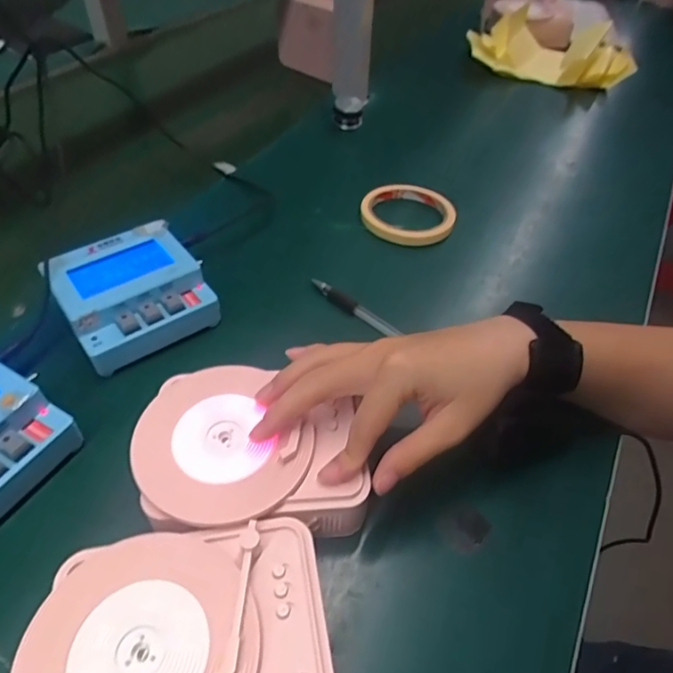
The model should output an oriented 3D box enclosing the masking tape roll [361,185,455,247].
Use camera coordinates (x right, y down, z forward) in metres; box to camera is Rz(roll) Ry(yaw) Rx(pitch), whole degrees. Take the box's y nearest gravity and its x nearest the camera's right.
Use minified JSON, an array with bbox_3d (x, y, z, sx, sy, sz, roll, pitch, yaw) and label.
[{"bbox_3d":[0.073,-0.126,0.527,0.092,0.015,0.087,2,47,-2],"label":"masking tape roll"}]

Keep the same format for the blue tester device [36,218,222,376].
[{"bbox_3d":[-0.160,-0.033,0.401,0.104,0.042,0.100,-29,55,-27],"label":"blue tester device"}]

